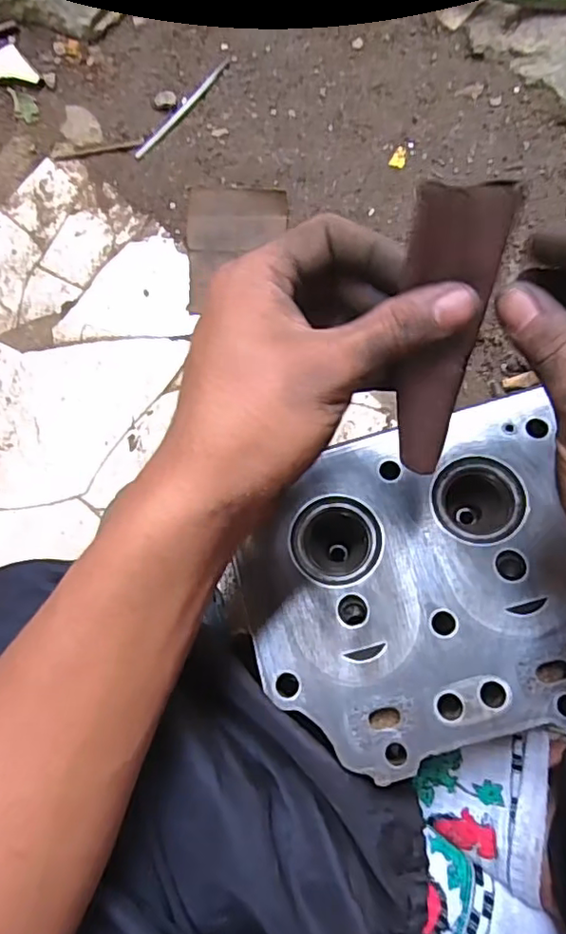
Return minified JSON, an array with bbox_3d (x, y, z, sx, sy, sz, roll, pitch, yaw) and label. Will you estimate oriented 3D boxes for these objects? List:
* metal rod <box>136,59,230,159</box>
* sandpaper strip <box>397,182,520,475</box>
[{"bbox_3d":[-0.078,-0.282,0.468,0.007,0.004,0.105,41,88,1],"label":"metal rod"},{"bbox_3d":[0.064,-0.050,0.237,0.036,0.012,0.116,0,125,0],"label":"sandpaper strip"}]

